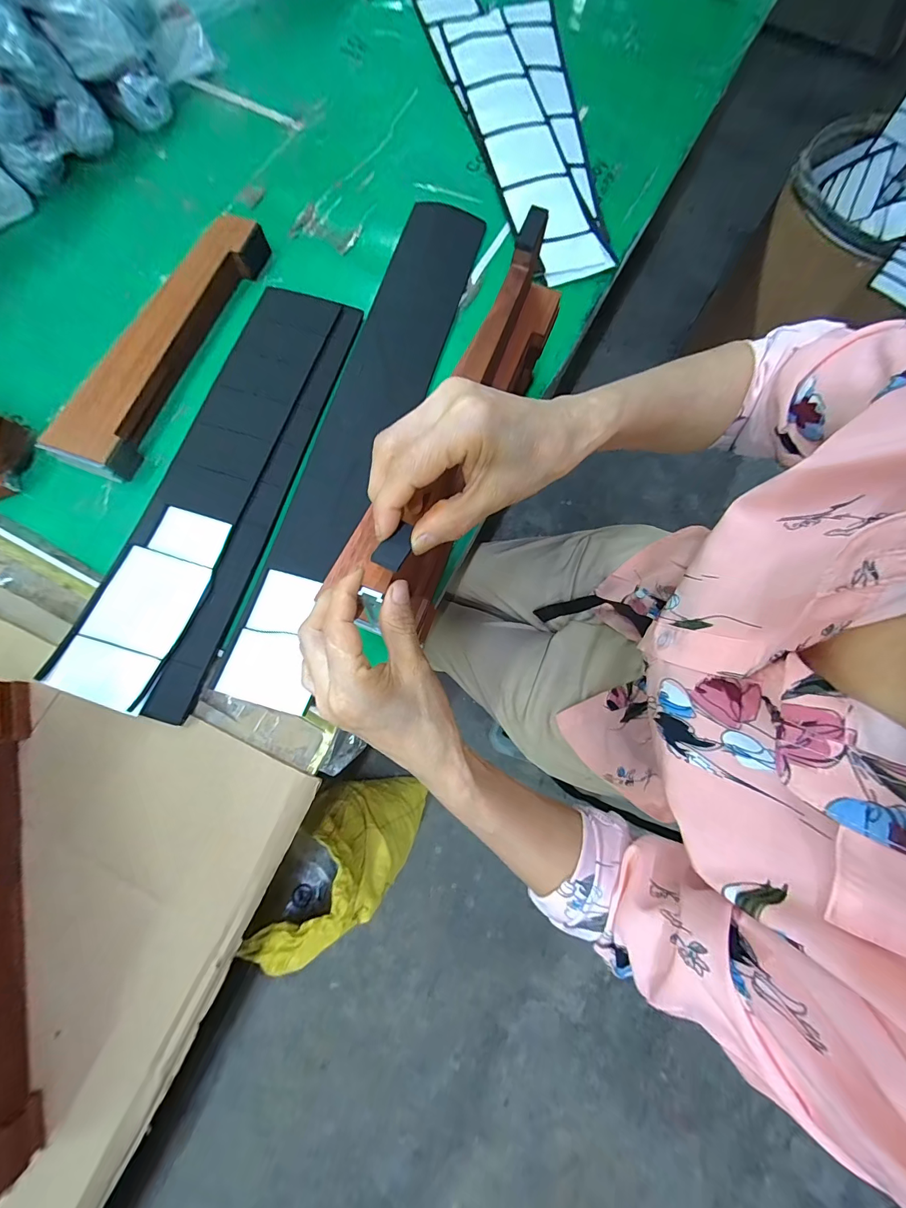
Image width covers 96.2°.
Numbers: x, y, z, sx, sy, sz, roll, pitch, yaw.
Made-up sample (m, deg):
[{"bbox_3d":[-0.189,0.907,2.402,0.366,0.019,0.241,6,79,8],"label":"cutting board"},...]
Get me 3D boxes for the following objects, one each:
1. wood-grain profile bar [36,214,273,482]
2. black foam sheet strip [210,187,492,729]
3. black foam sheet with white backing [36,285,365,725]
[{"bbox_3d":[-0.312,-0.301,0.455,0.080,0.036,0.350,25,76,5],"label":"wood-grain profile bar"},{"bbox_3d":[-0.095,-0.206,0.446,0.092,0.016,0.625,16,76,3],"label":"black foam sheet strip"},{"bbox_3d":[-0.239,-0.137,0.431,0.137,0.014,0.487,15,76,2],"label":"black foam sheet with white backing"}]

